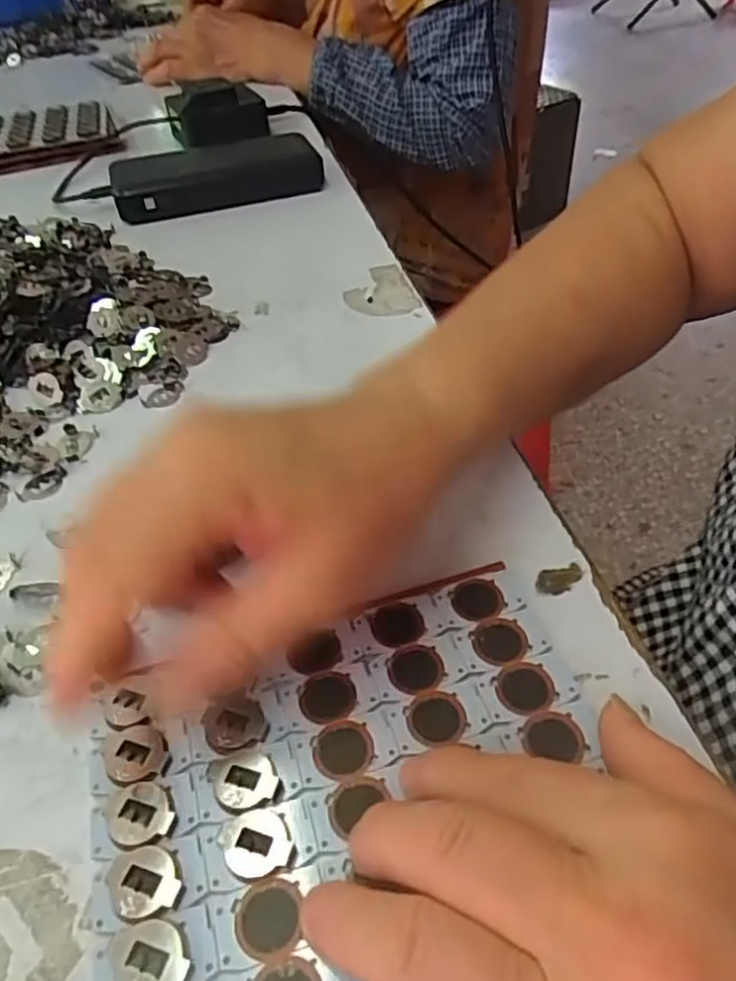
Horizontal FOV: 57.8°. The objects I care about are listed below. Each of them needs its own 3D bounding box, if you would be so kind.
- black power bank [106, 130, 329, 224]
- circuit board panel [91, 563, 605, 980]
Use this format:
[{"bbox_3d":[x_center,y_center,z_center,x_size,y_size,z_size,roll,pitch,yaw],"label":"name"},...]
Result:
[{"bbox_3d":[-0.114,-0.243,0.511,0.154,0.024,0.066,-13,46,-9],"label":"black power bank"},{"bbox_3d":[-0.005,0.084,0.195,0.146,0.005,0.110,-16,47,-12],"label":"circuit board panel"}]

